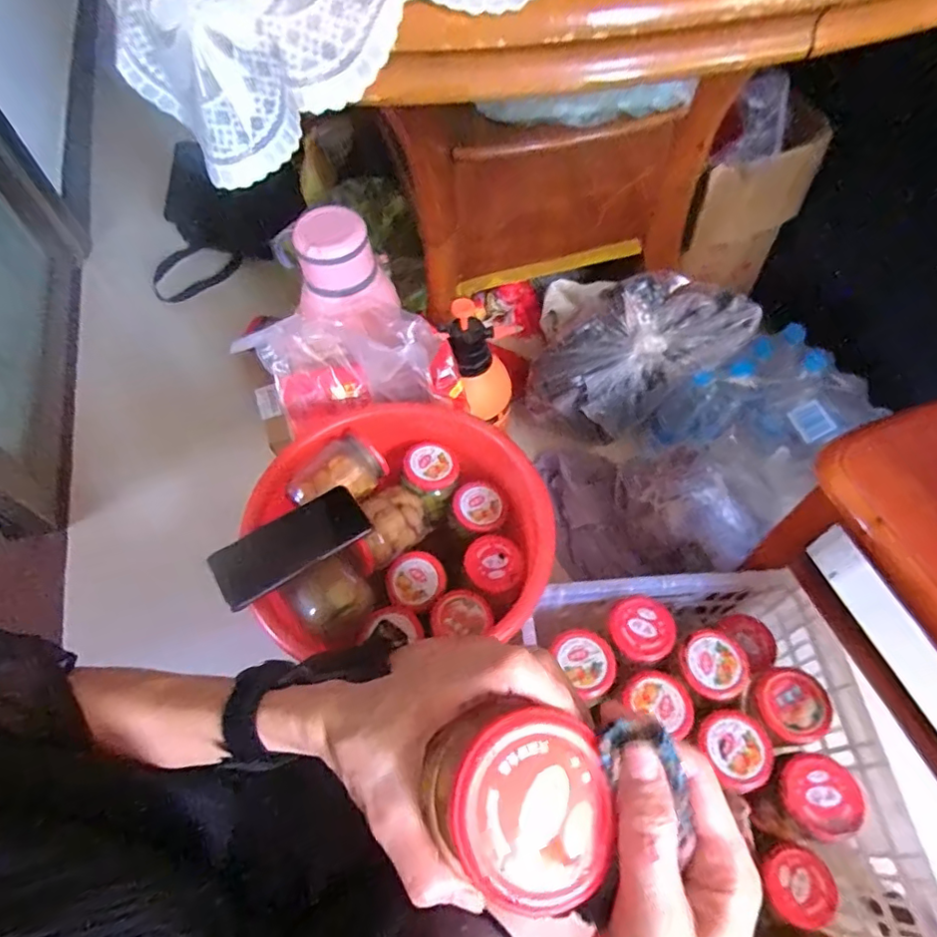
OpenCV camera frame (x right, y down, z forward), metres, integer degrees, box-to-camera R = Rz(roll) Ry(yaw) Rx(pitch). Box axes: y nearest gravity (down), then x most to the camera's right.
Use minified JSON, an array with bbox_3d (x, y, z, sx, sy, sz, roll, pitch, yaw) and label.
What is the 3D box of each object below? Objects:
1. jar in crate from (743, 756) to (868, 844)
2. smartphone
[{"bbox_3d":[0.338,0.335,0.568,0.075,0.098,0.071,-1,58,1],"label":"jar in crate"},{"bbox_3d":[-0.192,0.082,0.608,0.163,0.011,0.082,-28,51,-22],"label":"smartphone"}]

